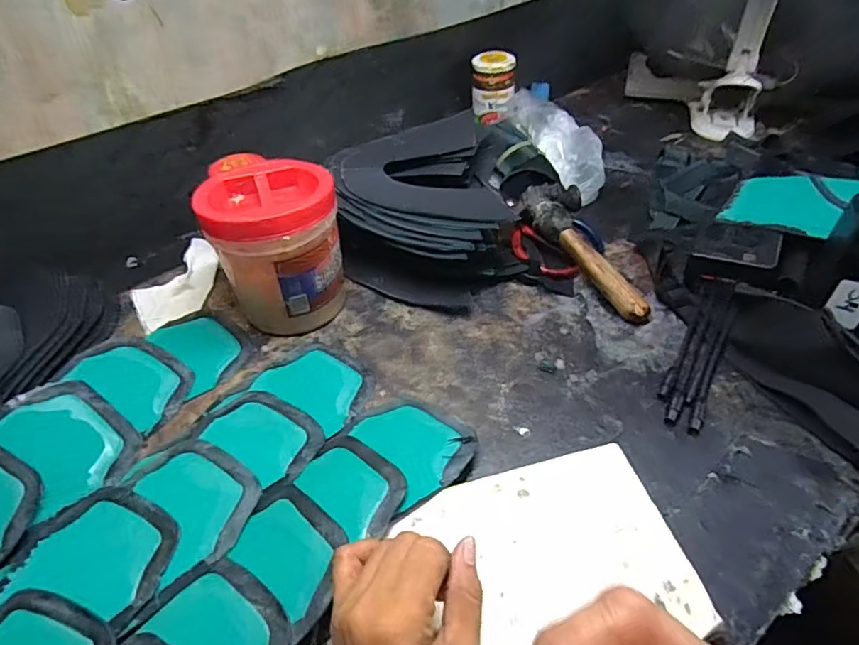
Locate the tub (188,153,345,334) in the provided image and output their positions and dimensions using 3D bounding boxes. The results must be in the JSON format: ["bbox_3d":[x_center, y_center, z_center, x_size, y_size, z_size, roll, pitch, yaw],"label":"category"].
[{"bbox_3d":[-0.141,-0.069,0.514,0.111,0.131,0.103,-1,45,1],"label":"tub"}]

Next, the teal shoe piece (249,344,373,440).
[{"bbox_3d":[-0.102,0.055,0.491,0.104,0.007,0.075,26,52,26],"label":"teal shoe piece"}]

